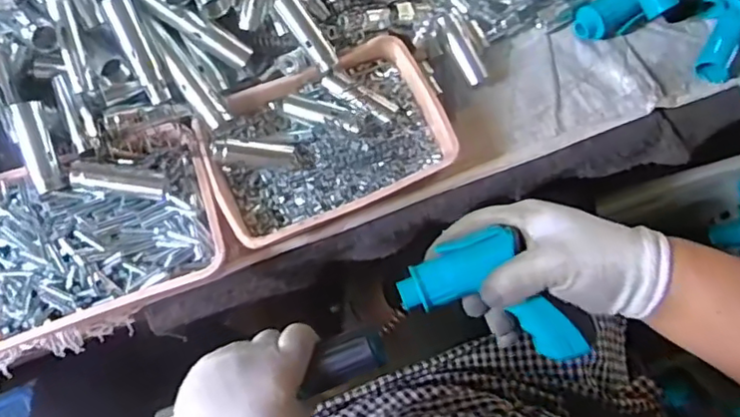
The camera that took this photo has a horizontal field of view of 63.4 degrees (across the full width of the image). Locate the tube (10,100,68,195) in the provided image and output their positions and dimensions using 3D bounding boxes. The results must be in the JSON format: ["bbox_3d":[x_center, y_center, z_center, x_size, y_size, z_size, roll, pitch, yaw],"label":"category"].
[{"bbox_3d":[-0.260,-0.048,0.471,0.021,0.021,0.070,-15,98,-7],"label":"tube"}]

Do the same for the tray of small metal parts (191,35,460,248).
[{"bbox_3d":[-0.039,-0.057,0.527,0.203,0.044,0.135,-25,75,-10],"label":"tray of small metal parts"}]

